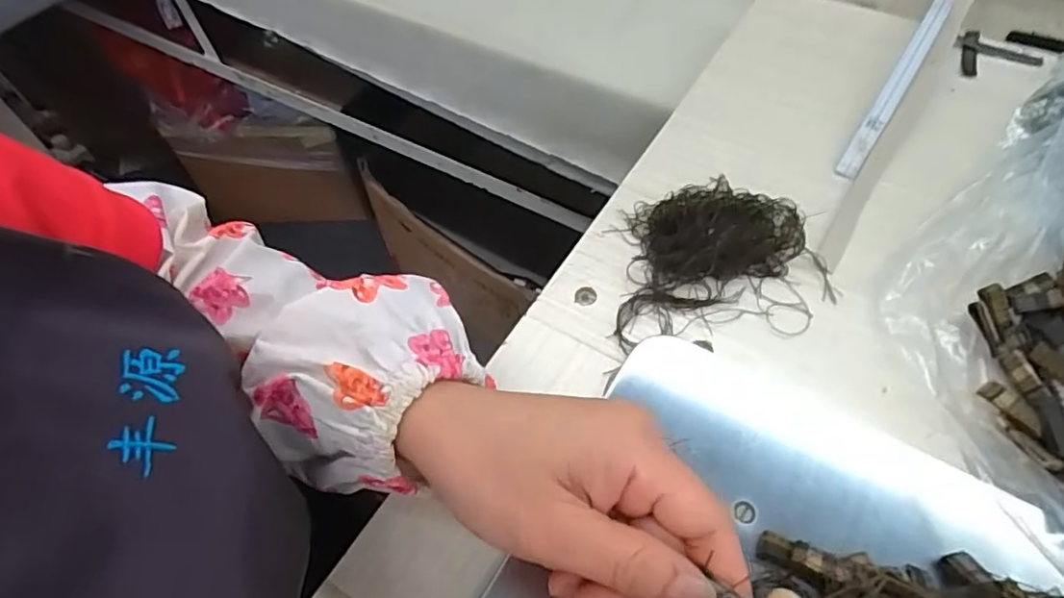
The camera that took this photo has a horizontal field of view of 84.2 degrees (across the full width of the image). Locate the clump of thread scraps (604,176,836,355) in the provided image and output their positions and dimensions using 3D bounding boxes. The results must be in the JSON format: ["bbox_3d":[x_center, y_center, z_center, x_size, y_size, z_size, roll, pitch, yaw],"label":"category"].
[{"bbox_3d":[0.102,-0.027,0.330,0.115,0.017,0.100,-3,55,1],"label":"clump of thread scraps"}]

